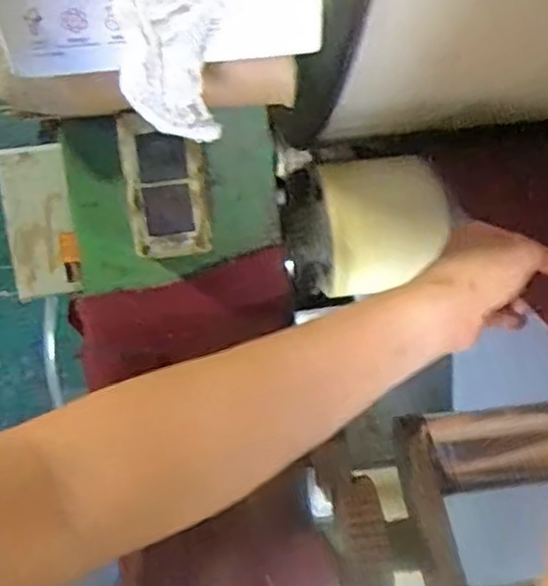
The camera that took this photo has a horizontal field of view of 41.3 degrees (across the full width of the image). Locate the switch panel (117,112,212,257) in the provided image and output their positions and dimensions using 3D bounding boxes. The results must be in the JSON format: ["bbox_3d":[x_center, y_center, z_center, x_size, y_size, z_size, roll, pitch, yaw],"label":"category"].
[{"bbox_3d":[-0.058,-0.057,0.387,0.040,0.074,0.007,-8,11,-1],"label":"switch panel"}]

